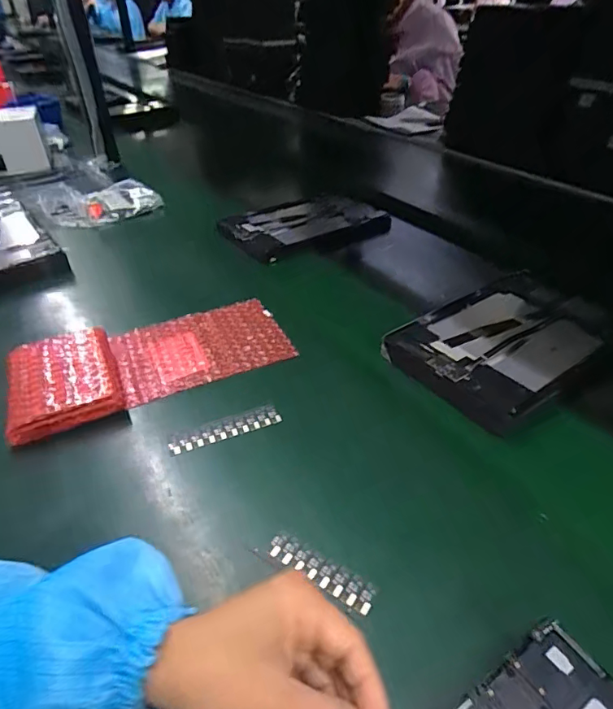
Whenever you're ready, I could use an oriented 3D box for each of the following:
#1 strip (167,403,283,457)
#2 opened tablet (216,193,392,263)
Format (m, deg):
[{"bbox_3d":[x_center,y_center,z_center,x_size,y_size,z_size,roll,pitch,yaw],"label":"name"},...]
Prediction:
[{"bbox_3d":[-0.072,0.067,0.432,0.098,0.009,0.022,-14,39,-17],"label":"strip"},{"bbox_3d":[-0.002,-0.210,0.782,0.245,0.019,0.164,-22,46,-23],"label":"opened tablet"}]

